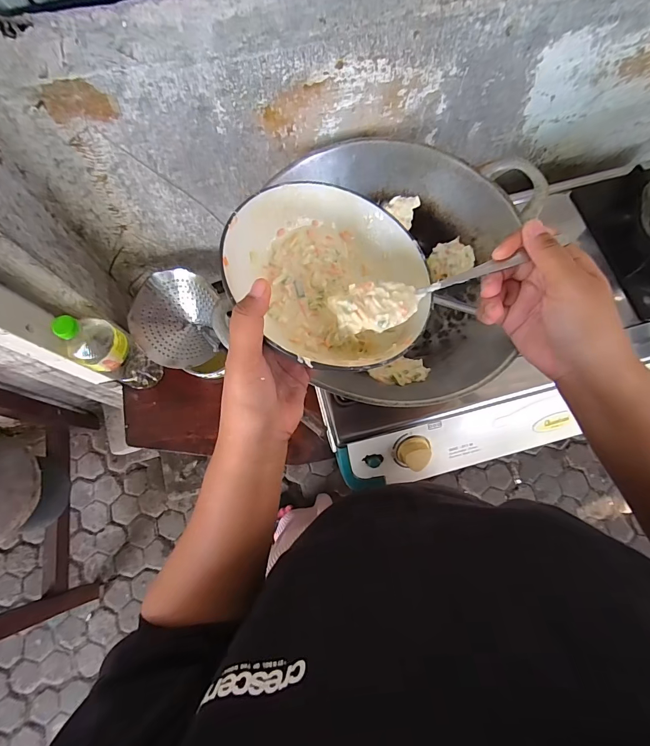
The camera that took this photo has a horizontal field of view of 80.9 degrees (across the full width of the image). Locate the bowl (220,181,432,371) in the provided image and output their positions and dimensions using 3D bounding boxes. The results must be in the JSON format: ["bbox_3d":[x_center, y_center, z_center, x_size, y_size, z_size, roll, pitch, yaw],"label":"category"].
[{"bbox_3d":[0.006,-0.079,0.329,0.170,0.070,0.170,7,60,-13],"label":"bowl"}]

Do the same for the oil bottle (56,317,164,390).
[{"bbox_3d":[-0.366,-0.033,0.652,0.081,0.248,0.071,27,76,8],"label":"oil bottle"}]

